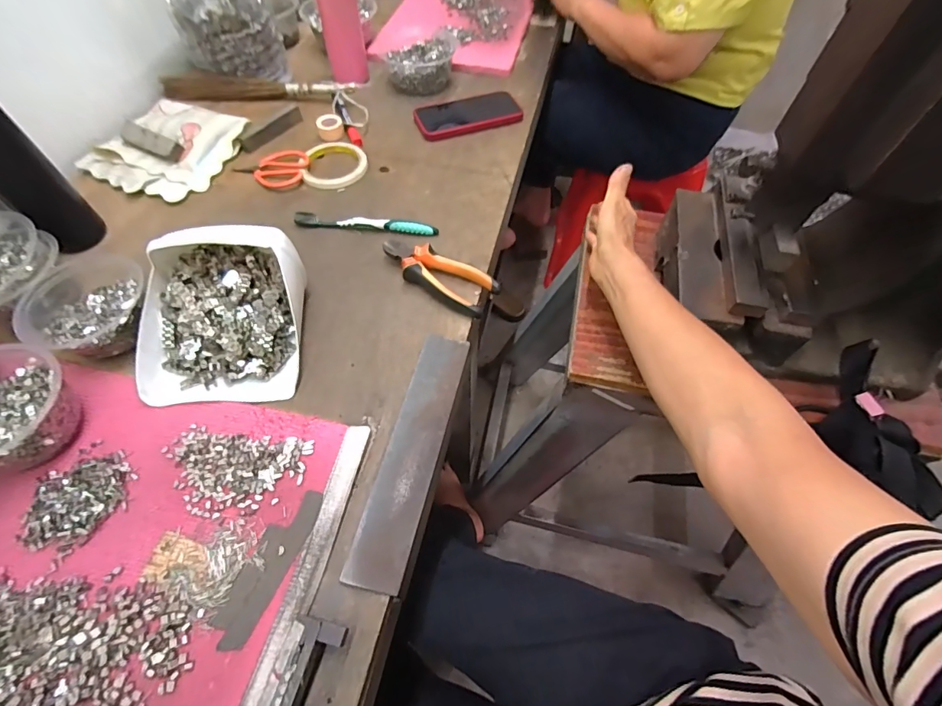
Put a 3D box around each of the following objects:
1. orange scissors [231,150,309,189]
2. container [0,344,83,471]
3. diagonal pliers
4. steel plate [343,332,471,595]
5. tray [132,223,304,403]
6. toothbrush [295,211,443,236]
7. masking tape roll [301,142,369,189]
[{"bbox_3d":[-0.291,-0.268,0.637,0.103,0.016,0.068,7,58,1],"label":"orange scissors"},{"bbox_3d":[-0.423,0.052,0.390,0.124,0.054,0.115,1,58,-2],"label":"container"},{"bbox_3d":[-0.041,-0.094,0.524,0.147,0.025,0.052,28,61,14],"label":"diagonal pliers"},{"bbox_3d":[-0.052,0.088,0.417,0.050,0.007,0.244,12,58,5],"label":"steel plate"},{"bbox_3d":[-0.257,-0.042,0.449,0.154,0.076,0.165,-3,58,-4],"label":"tray"},{"bbox_3d":[-0.138,-0.170,0.573,0.187,0.011,0.022,4,58,0],"label":"toothbrush"},{"bbox_3d":[-0.197,-0.274,0.641,0.088,0.010,0.093,1,58,-2],"label":"masking tape roll"}]

